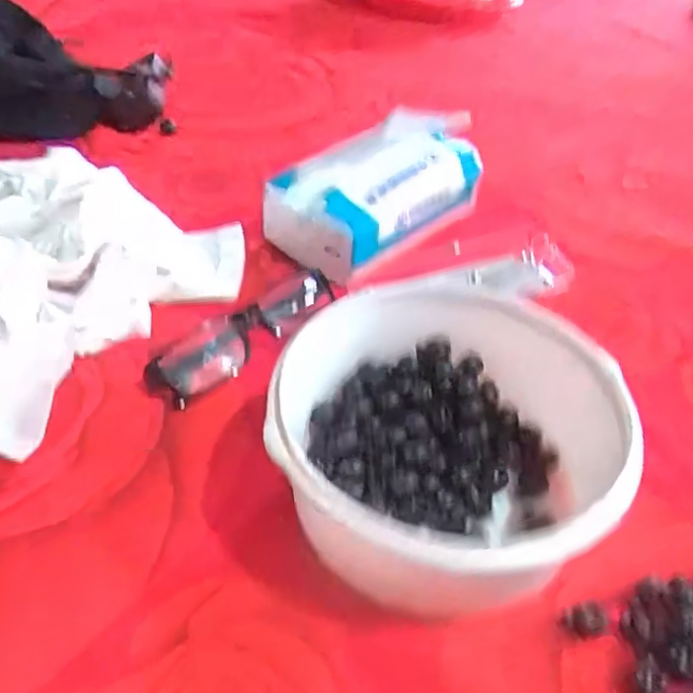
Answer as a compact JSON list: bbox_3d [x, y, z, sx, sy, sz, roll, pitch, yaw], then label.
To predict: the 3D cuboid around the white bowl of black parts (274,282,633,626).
[{"bbox_3d":[0.047,0.050,0.328,0.142,0.077,0.163,-22,47,-28],"label":"white bowl of black parts"}]

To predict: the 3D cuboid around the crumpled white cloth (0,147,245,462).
[{"bbox_3d":[-0.213,-0.071,0.454,0.259,0.059,0.225,29,47,22],"label":"crumpled white cloth"}]

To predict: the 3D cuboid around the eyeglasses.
[{"bbox_3d":[-0.068,-0.011,0.426,0.041,0.027,0.132,35,49,27],"label":"eyeglasses"}]

